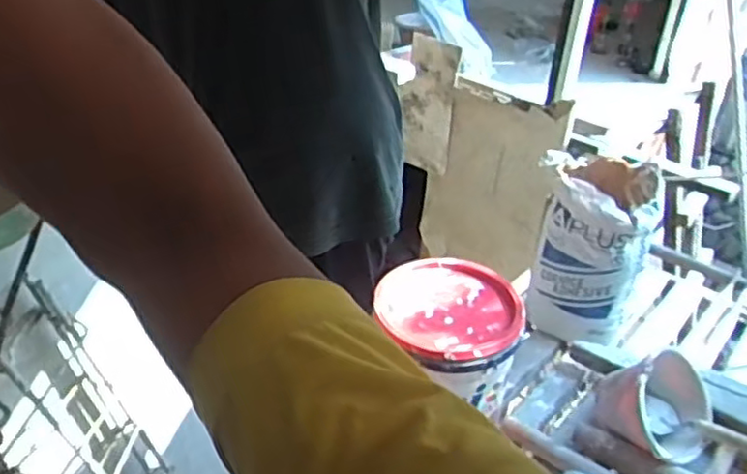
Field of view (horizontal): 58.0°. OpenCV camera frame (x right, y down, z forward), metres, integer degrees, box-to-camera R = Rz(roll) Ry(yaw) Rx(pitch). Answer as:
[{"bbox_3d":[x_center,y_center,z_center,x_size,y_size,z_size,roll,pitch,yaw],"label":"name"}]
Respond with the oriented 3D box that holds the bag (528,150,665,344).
[{"bbox_3d":[0.531,0.040,1.708,0.290,0.475,0.160,19,38,21],"label":"bag"}]

